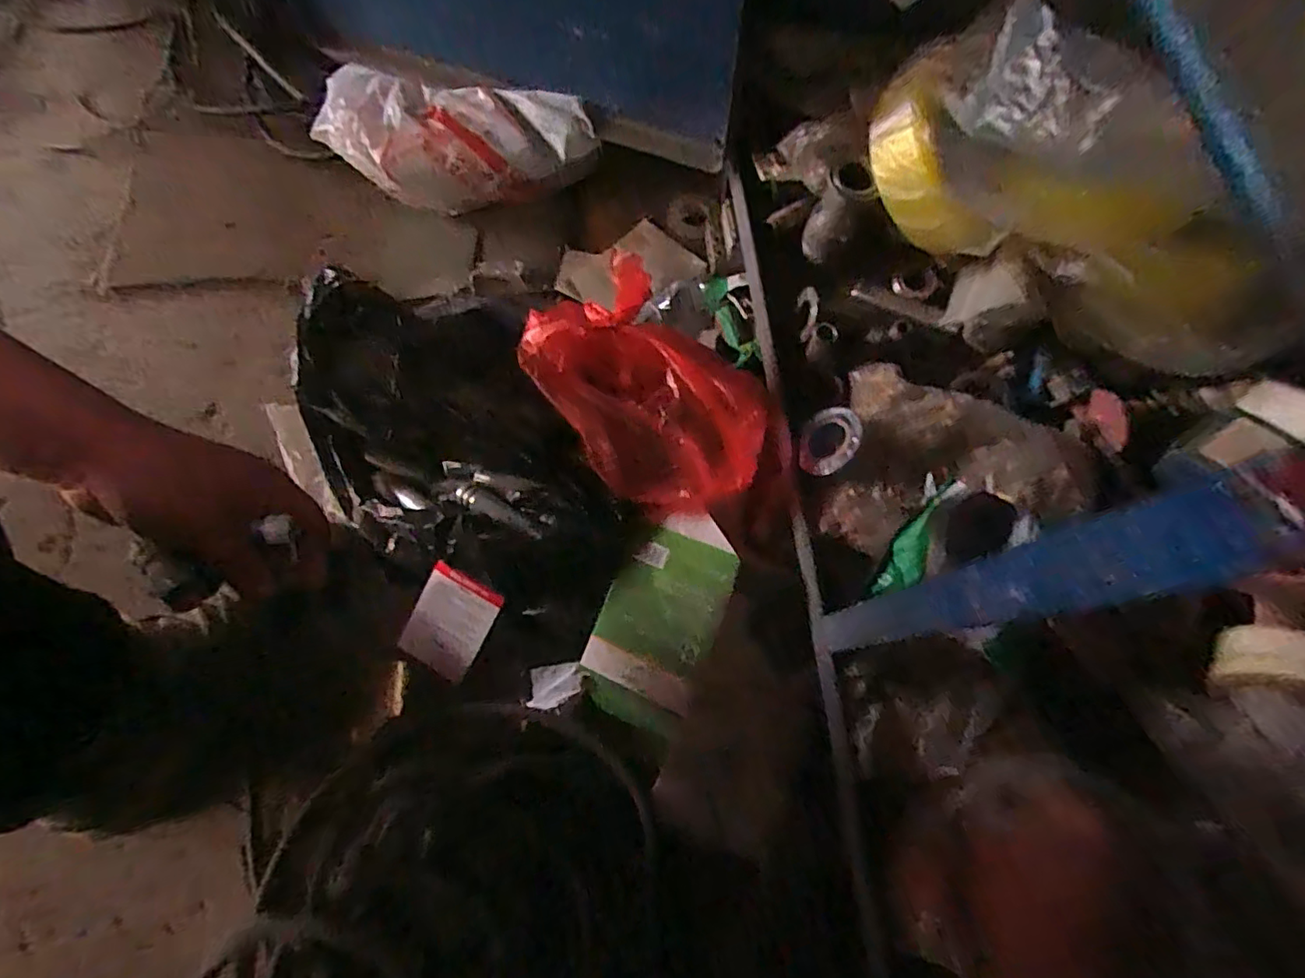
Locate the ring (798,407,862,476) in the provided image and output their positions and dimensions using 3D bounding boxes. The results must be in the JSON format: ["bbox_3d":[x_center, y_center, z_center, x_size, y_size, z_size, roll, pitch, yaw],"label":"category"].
[{"bbox_3d":[0.144,-0.039,0.488,0.050,0.010,0.057,-9,62,37],"label":"ring"}]

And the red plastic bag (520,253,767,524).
[{"bbox_3d":[-0.001,-0.085,0.504,0.150,0.074,0.221,-36,76,-9],"label":"red plastic bag"}]

